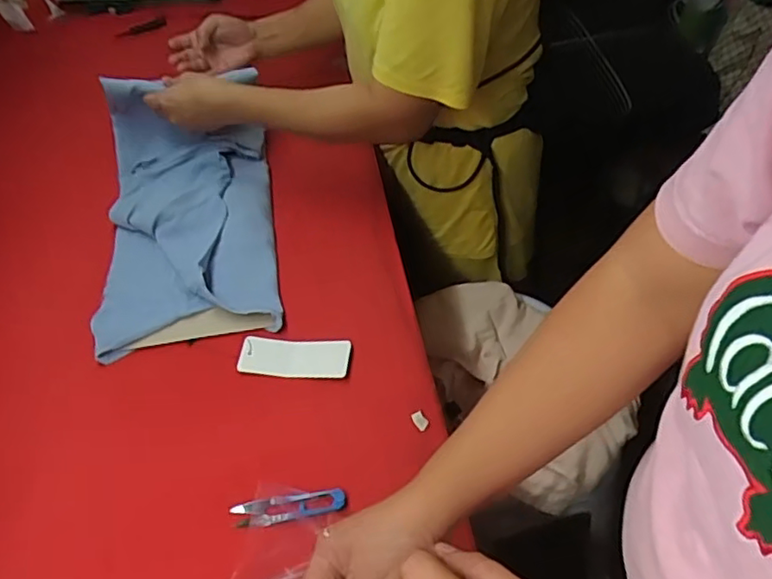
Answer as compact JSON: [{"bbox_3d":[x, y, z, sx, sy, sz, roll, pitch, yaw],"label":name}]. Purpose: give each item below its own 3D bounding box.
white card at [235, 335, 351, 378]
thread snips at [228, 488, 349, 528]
[{"bbox_3d":[-0.101,0.072,0.652,0.120,0.004,0.047,-1,51,7],"label":"white card"},{"bbox_3d":[-0.090,0.201,0.549,0.103,0.010,0.024,-9,51,1],"label":"thread snips"}]

